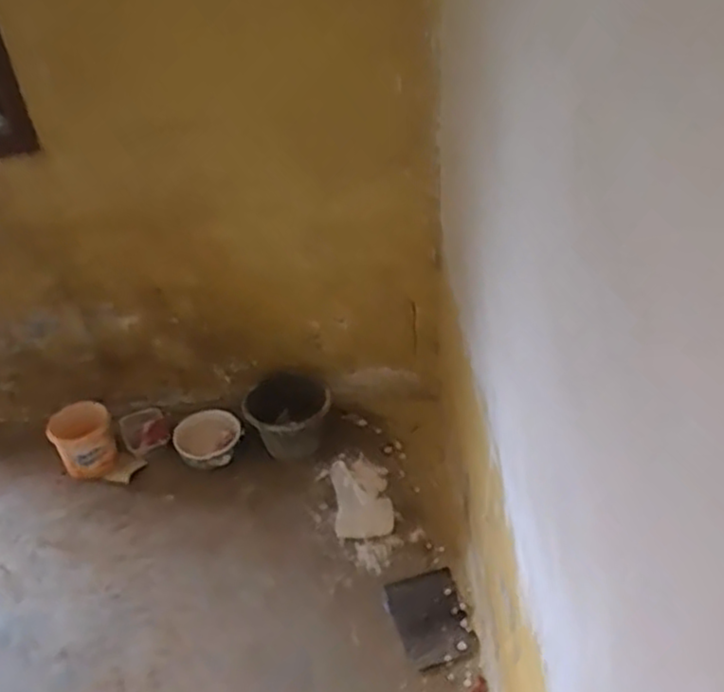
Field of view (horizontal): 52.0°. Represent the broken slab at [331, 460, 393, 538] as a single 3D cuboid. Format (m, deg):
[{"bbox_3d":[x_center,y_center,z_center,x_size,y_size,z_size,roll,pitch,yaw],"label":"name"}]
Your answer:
[{"bbox_3d":[0.002,0.382,1.846,0.147,0.193,0.054,-5,1,1],"label":"broken slab"}]

